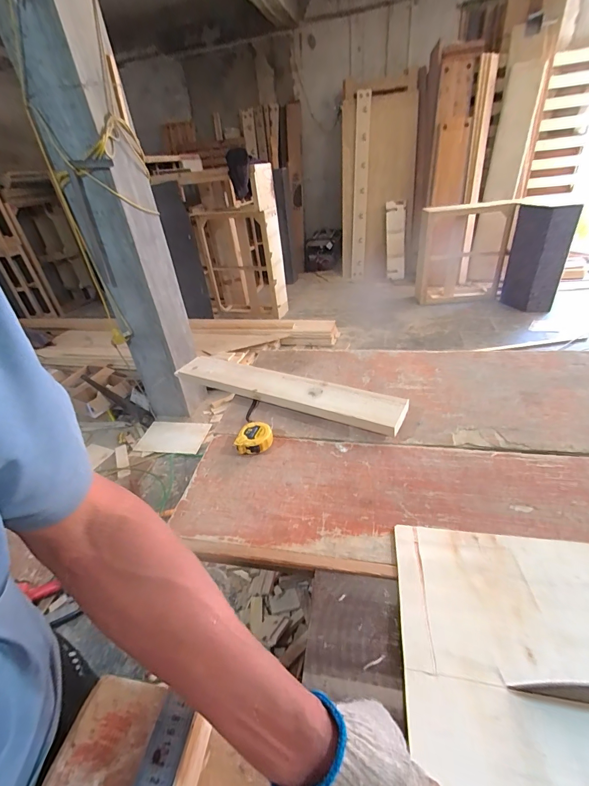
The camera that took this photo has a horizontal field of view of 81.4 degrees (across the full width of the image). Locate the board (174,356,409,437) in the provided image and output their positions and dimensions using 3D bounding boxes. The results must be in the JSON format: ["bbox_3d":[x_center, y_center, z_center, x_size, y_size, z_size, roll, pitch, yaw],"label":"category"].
[{"bbox_3d":[-0.033,-0.013,0.805,0.576,0.030,0.094,14,48,25],"label":"board"}]

